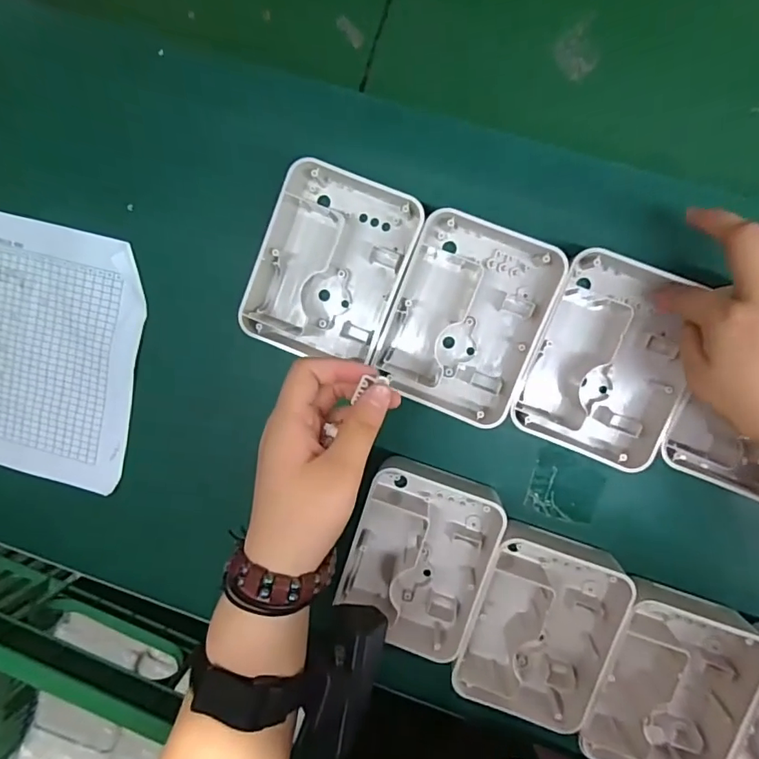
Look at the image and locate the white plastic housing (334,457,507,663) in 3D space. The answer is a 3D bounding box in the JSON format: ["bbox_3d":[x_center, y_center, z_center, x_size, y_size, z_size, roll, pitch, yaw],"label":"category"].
[{"bbox_3d":[0.027,0.134,0.395,0.103,0.043,0.132,19,99,5],"label":"white plastic housing"}]

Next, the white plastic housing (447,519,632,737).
[{"bbox_3d":[0.118,0.181,0.381,0.099,0.033,0.126,19,99,5],"label":"white plastic housing"}]

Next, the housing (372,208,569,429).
[{"bbox_3d":[0.060,-0.045,0.366,0.101,0.042,0.135,23,99,4],"label":"housing"}]

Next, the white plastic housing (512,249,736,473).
[{"bbox_3d":[0.158,-0.014,0.352,0.099,0.037,0.134,25,99,4],"label":"white plastic housing"}]

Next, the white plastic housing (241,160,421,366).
[{"bbox_3d":[-0.033,-0.077,0.365,0.098,0.036,0.133,22,99,5],"label":"white plastic housing"}]

